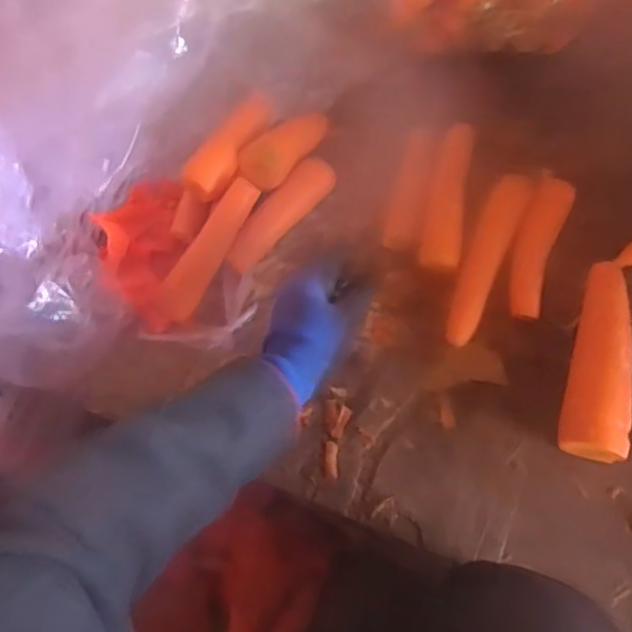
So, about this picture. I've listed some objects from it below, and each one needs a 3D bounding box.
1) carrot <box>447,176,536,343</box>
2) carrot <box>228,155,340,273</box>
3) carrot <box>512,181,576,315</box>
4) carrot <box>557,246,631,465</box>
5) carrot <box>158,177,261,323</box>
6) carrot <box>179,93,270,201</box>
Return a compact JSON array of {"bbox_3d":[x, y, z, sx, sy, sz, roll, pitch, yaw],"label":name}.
[{"bbox_3d":[0.171,-0.058,0.643,0.037,0.038,0.195,21,69,14],"label":"carrot"},{"bbox_3d":[-0.038,-0.111,0.678,0.029,0.038,0.152,38,74,19],"label":"carrot"},{"bbox_3d":[0.223,-0.068,0.644,0.043,0.037,0.161,19,68,13],"label":"carrot"},{"bbox_3d":[0.279,0.013,0.598,0.066,0.048,0.259,20,69,13],"label":"carrot"},{"bbox_3d":[-0.109,-0.068,0.648,0.034,0.025,0.156,31,91,15],"label":"carrot"},{"bbox_3d":[-0.089,-0.178,0.659,0.033,0.031,0.128,28,71,16],"label":"carrot"}]

